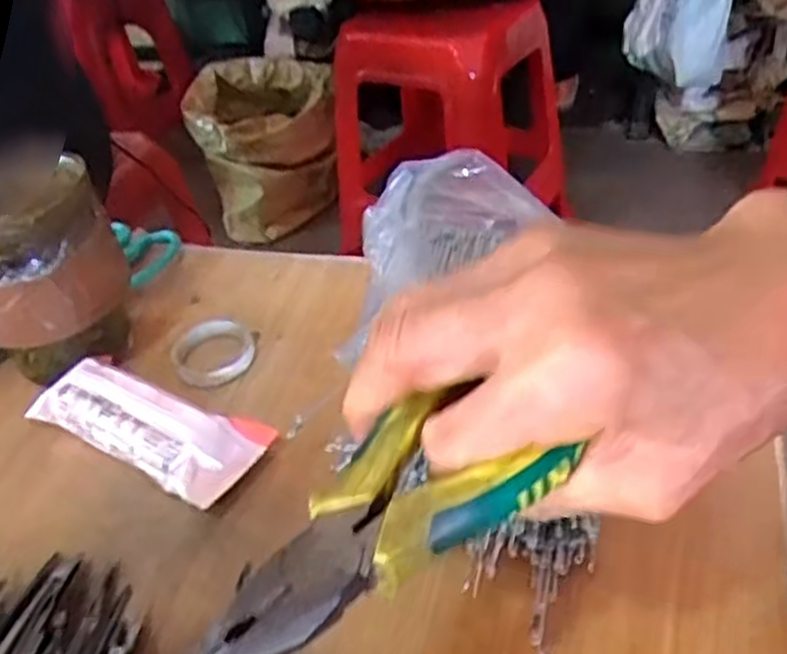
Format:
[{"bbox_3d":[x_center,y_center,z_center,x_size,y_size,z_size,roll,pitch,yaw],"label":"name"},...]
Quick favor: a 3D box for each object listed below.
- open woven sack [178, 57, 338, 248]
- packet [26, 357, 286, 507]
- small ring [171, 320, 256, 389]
[{"bbox_3d":[-0.295,-0.430,1.820,0.327,0.315,0.326,-8,37,-1],"label":"open woven sack"},{"bbox_3d":[-0.123,0.046,0.384,0.122,0.029,0.050,18,44,29],"label":"packet"},{"bbox_3d":[-0.103,0.015,0.439,0.046,0.010,0.049,-5,37,4],"label":"small ring"}]

